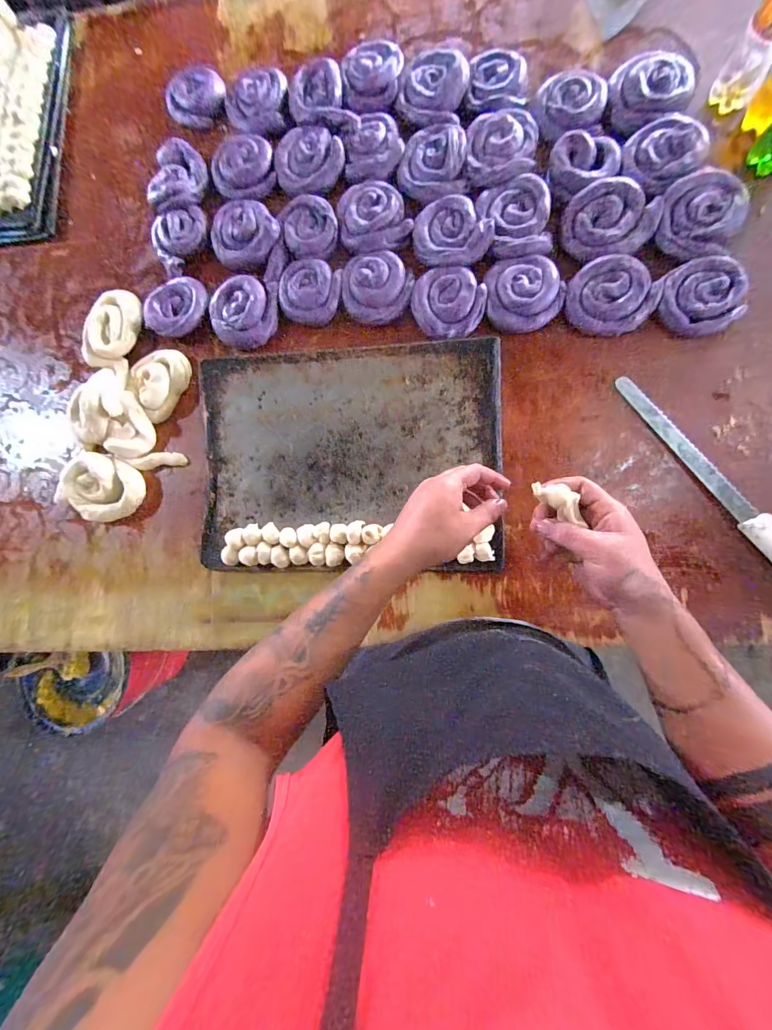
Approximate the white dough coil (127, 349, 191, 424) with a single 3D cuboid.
[{"bbox_3d":[-0.369,-0.214,0.629,0.086,0.026,0.114,23,87,9],"label":"white dough coil"}]

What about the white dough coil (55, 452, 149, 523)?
[{"bbox_3d":[-0.459,-0.045,0.624,0.136,0.039,0.101,19,86,9],"label":"white dough coil"}]

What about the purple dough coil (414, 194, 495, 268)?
[{"bbox_3d":[0.096,-0.424,0.589,0.101,0.022,0.118,-32,81,2],"label":"purple dough coil"}]

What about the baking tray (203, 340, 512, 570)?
[{"bbox_3d":[-0.058,-0.083,0.582,0.442,0.035,0.327,-1,83,7],"label":"baking tray"}]

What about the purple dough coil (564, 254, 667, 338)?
[{"bbox_3d":[0.322,-0.311,0.560,0.116,0.034,0.100,34,88,10],"label":"purple dough coil"}]

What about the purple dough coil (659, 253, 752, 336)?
[{"bbox_3d":[0.439,-0.302,0.545,0.103,0.030,0.102,-1,83,7],"label":"purple dough coil"}]

